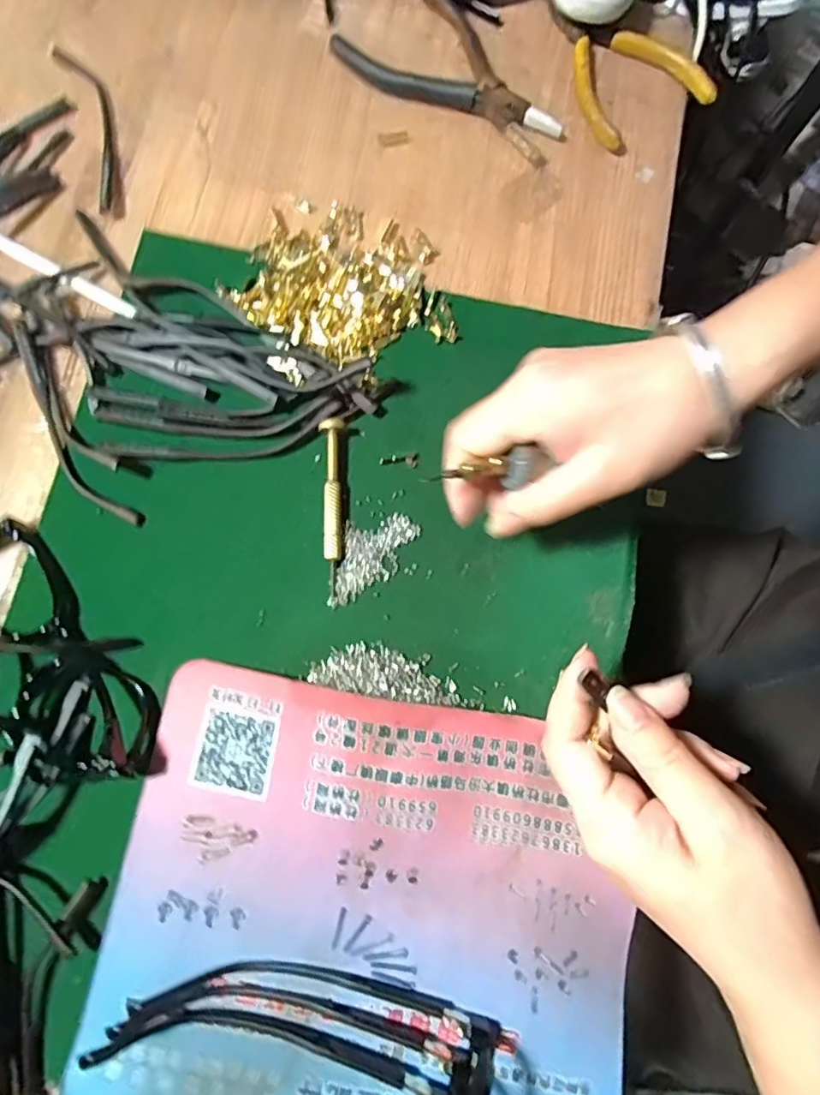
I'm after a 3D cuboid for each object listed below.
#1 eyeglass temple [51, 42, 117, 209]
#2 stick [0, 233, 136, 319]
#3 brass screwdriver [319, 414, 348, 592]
[{"bbox_3d":[-0.196,-0.264,0.346,0.023,0.006,0.128,-20,80,-5],"label":"eyeglass temple"},{"bbox_3d":[-0.209,-0.162,0.321,0.121,0.004,0.010,30,79,5],"label":"stick"},{"bbox_3d":[-0.039,-0.023,0.294,0.013,0.013,0.090,-3,78,-2],"label":"brass screwdriver"}]

